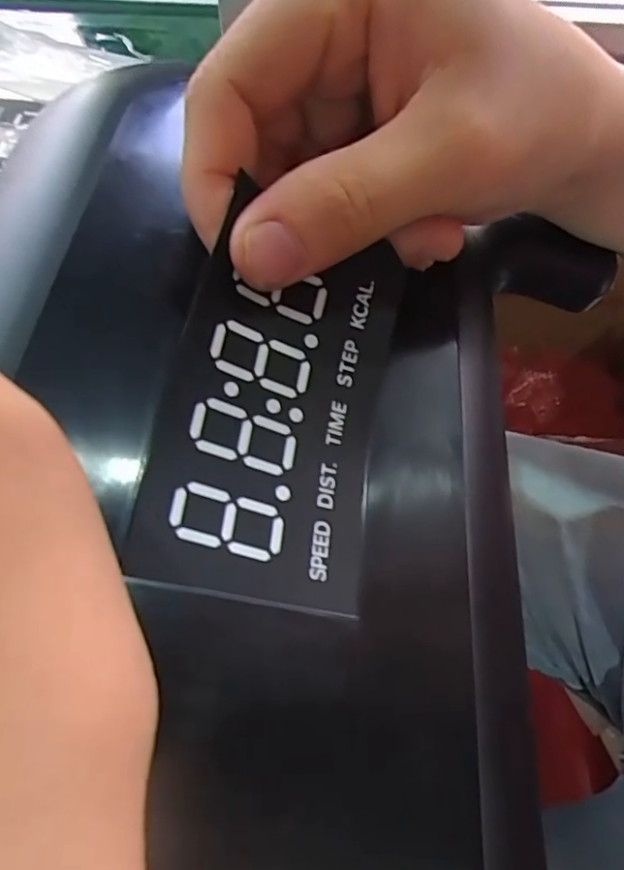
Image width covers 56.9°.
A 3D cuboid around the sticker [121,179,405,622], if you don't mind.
[{"bbox_3d":[-0.008,-0.008,0.131,0.049,0.007,0.085,14,71,-18],"label":"sticker"}]

